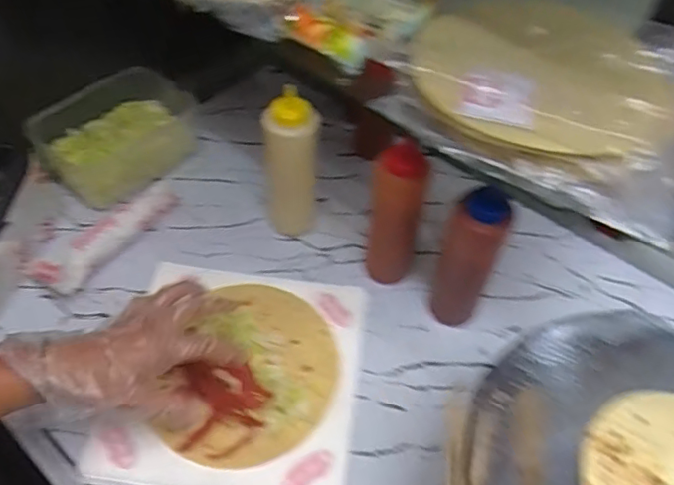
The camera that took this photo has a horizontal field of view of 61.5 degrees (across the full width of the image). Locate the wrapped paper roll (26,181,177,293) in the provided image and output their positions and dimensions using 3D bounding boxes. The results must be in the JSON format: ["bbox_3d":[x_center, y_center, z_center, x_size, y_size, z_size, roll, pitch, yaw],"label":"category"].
[{"bbox_3d":[-0.277,-0.009,0.696,0.061,0.035,0.195,36,57,21],"label":"wrapped paper roll"}]

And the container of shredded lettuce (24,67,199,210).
[{"bbox_3d":[-0.303,-0.150,0.788,0.208,0.110,0.167,-36,63,-29],"label":"container of shredded lettuce"}]

